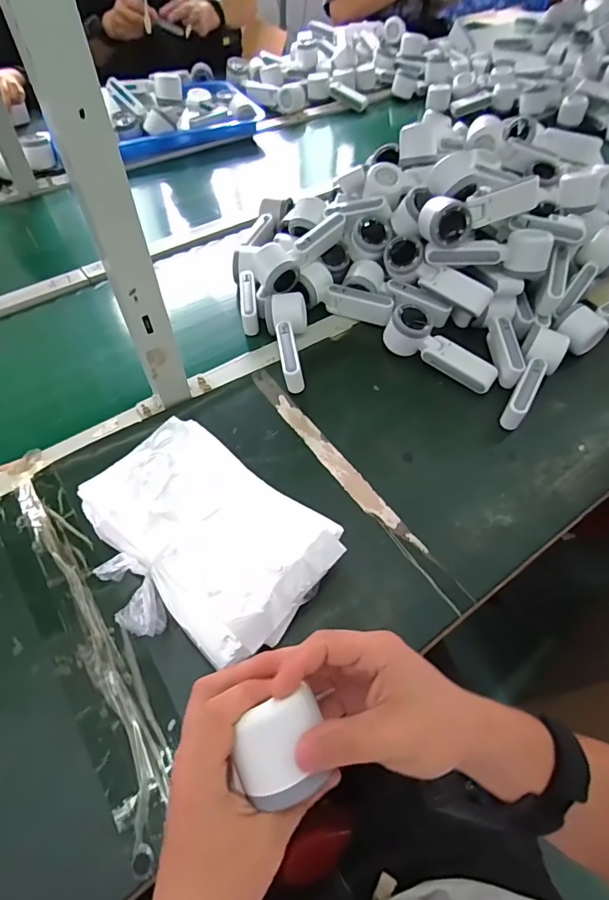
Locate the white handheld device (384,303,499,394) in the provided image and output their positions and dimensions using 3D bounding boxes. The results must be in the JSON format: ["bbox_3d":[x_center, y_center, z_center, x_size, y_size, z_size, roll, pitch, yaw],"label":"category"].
[{"bbox_3d":[0.191,-0.144,0.645,0.165,0.059,0.048,28,59,17],"label":"white handheld device"}]

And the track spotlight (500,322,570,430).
[{"bbox_3d":[0.305,-0.099,0.629,0.055,0.059,0.157,29,60,18],"label":"track spotlight"}]

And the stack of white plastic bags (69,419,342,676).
[{"bbox_3d":[-0.106,0.095,0.477,0.246,0.069,0.197,30,60,18],"label":"stack of white plastic bags"}]

